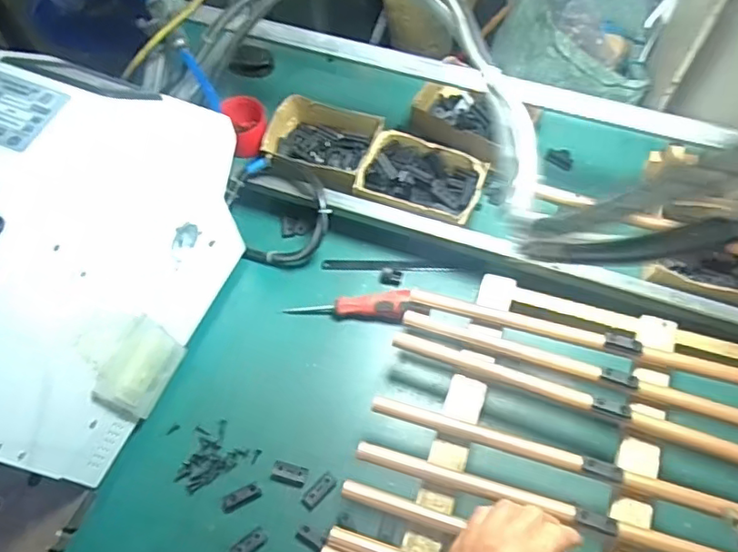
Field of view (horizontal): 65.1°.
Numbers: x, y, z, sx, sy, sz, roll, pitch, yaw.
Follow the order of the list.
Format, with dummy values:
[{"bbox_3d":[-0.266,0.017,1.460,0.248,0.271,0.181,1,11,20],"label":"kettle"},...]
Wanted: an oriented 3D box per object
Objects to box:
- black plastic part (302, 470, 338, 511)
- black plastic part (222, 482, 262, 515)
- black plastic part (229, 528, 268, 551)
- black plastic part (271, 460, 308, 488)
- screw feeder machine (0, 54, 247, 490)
[{"bbox_3d":[-0.049,0.209,0.562,0.016,0.004,0.038,40,71,20],"label":"black plastic part"},{"bbox_3d":[-0.125,0.217,0.565,0.040,0.004,0.018,-23,64,-10],"label":"black plastic part"},{"bbox_3d":[-0.114,0.253,0.544,0.036,0.004,0.016,-36,67,-16],"label":"black plastic part"},{"bbox_3d":[-0.079,0.196,0.571,0.036,0.004,0.020,13,64,9],"label":"black plastic part"},{"bbox_3d":[-0.299,-0.018,0.541,0.213,0.300,0.329,20,65,12],"label":"screw feeder machine"}]

